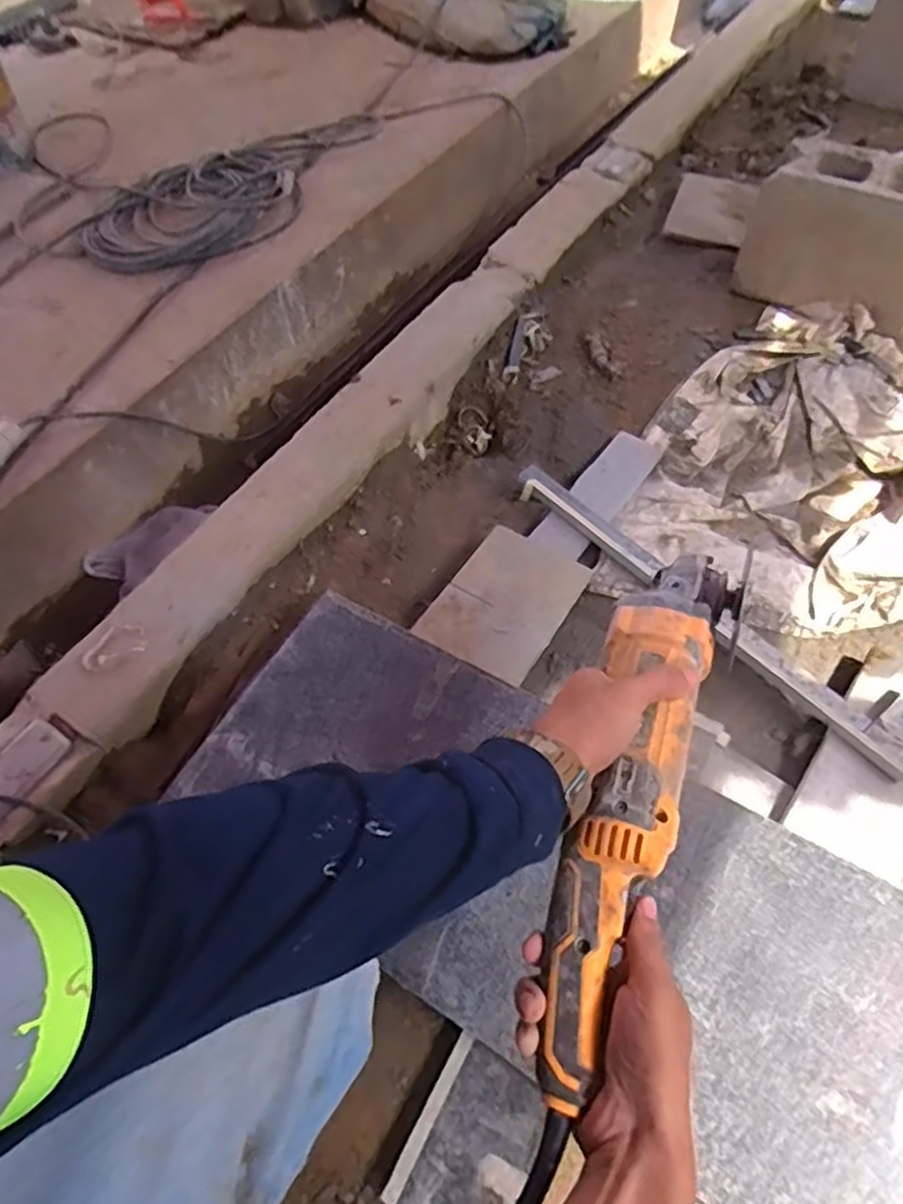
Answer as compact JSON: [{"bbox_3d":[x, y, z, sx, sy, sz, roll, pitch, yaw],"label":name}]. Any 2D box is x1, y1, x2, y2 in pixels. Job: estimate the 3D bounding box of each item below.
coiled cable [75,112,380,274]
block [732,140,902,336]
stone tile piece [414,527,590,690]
[{"bbox_3d":[-0.410,-0.848,1.398,0.693,0.043,0.323,-38,63,-19],"label":"coiled cable"},{"bbox_3d":[0.601,-0.545,1.055,0.270,0.187,0.121,29,64,20],"label":"block"},{"bbox_3d":[0.064,-0.001,0.831,0.138,0.012,0.194,31,62,16],"label":"stone tile piece"}]

